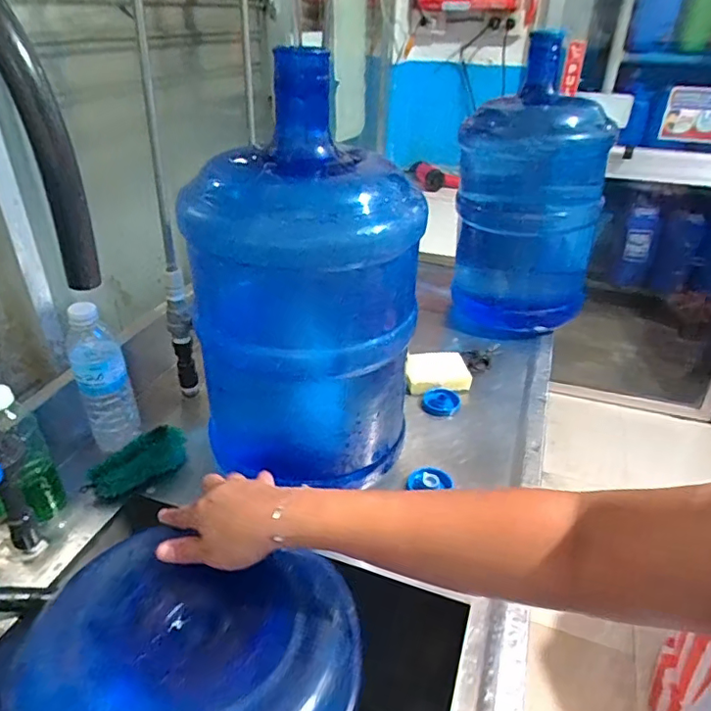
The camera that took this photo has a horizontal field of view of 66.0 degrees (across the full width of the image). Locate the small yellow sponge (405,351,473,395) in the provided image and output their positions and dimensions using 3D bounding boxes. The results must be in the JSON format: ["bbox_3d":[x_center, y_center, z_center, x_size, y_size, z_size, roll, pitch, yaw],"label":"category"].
[{"bbox_3d":[0.134,0.025,0.898,0.103,0.032,0.080,-2,33,-5],"label":"small yellow sponge"}]

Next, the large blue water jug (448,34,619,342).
[{"bbox_3d":[0.312,-0.272,0.994,0.244,0.439,0.234,13,34,18],"label":"large blue water jug"}]

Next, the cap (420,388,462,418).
[{"bbox_3d":[0.134,0.074,0.856,0.059,0.019,0.059,1,32,0],"label":"cap"}]

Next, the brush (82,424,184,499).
[{"bbox_3d":[-0.274,0.138,0.695,0.044,0.043,0.128,27,40,34],"label":"brush"}]

